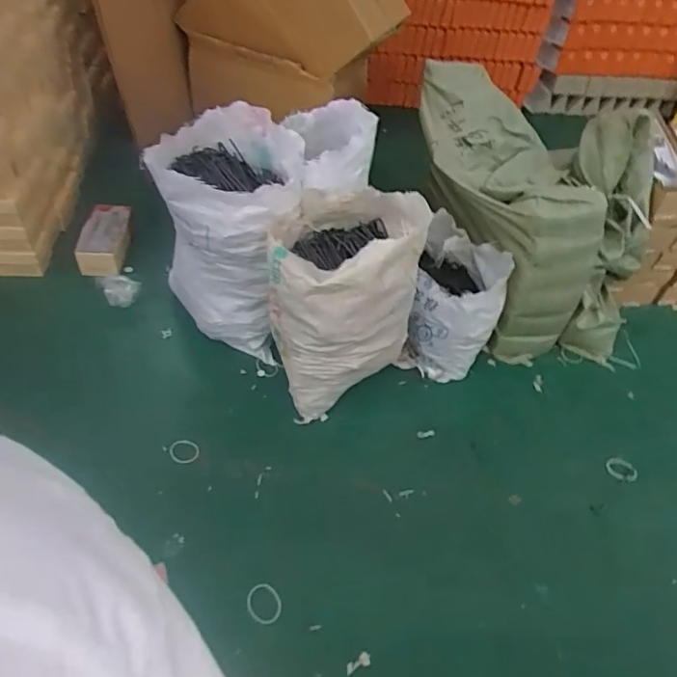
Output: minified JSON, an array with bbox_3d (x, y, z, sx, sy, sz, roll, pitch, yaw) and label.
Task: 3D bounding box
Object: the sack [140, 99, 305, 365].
[{"bbox_3d":[-0.290,-0.290,1.592,0.371,0.581,0.302,18,47,10],"label":"sack"}]

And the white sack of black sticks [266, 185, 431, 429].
[{"bbox_3d":[0.004,-0.137,1.558,0.430,0.491,0.395,-21,53,-25],"label":"white sack of black sticks"}]

